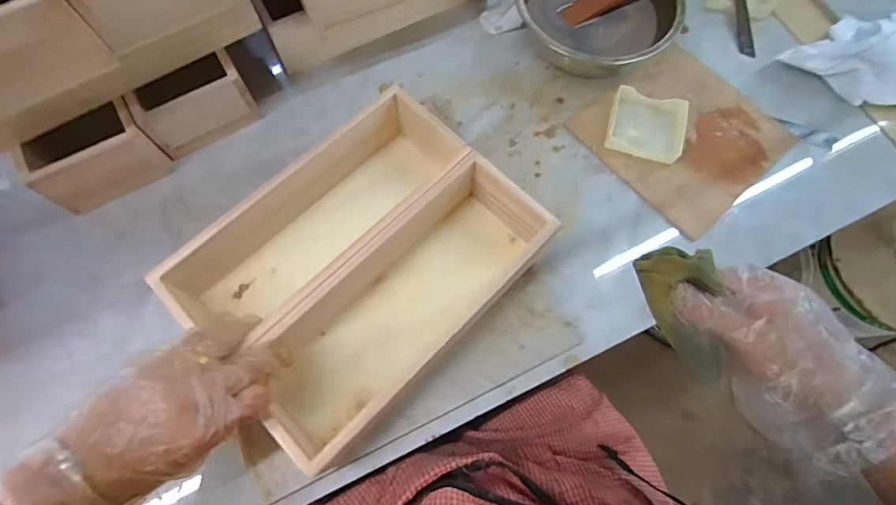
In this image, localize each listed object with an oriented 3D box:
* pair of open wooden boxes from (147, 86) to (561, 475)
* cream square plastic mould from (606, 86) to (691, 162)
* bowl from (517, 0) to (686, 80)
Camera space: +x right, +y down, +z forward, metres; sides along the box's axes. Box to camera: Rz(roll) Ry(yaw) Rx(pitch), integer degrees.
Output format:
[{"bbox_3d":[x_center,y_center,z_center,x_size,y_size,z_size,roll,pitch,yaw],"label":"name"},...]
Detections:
[{"bbox_3d":[-0.071,0.008,0.388,0.262,0.075,0.201,-42,76,-14],"label":"pair of open wooden boxes"},{"bbox_3d":[0.210,-0.133,0.471,0.077,0.020,0.072,12,71,4],"label":"cream square plastic mould"},{"bbox_3d":[0.160,-0.262,0.494,0.168,0.062,0.162,0,70,0],"label":"bowl"}]

